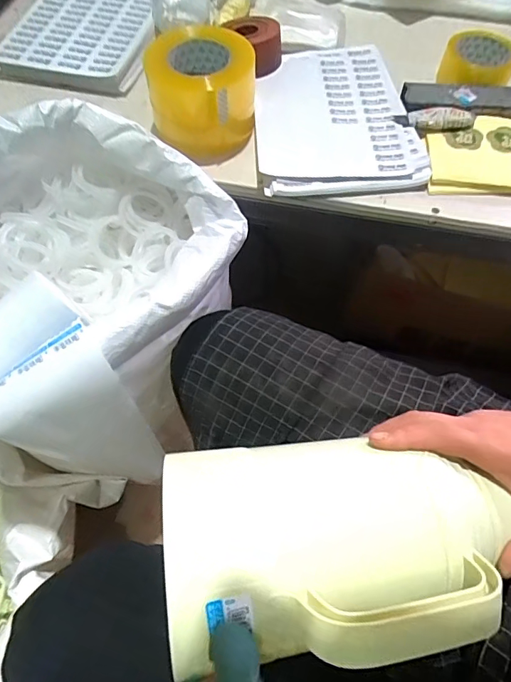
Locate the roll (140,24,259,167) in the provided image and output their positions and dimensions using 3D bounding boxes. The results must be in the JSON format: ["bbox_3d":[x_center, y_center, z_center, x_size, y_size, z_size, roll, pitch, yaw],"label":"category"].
[{"bbox_3d":[-0.067,-0.331,0.589,0.128,0.111,0.128,0,62,0],"label":"roll"}]

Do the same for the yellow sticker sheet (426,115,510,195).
[{"bbox_3d":[0.327,-0.246,0.587,0.197,0.016,0.128,4,62,2],"label":"yellow sticker sheet"}]

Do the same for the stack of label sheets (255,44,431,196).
[{"bbox_3d":[0.107,-0.327,0.628,0.210,0.025,0.303,-3,62,-1],"label":"stack of label sheets"}]

